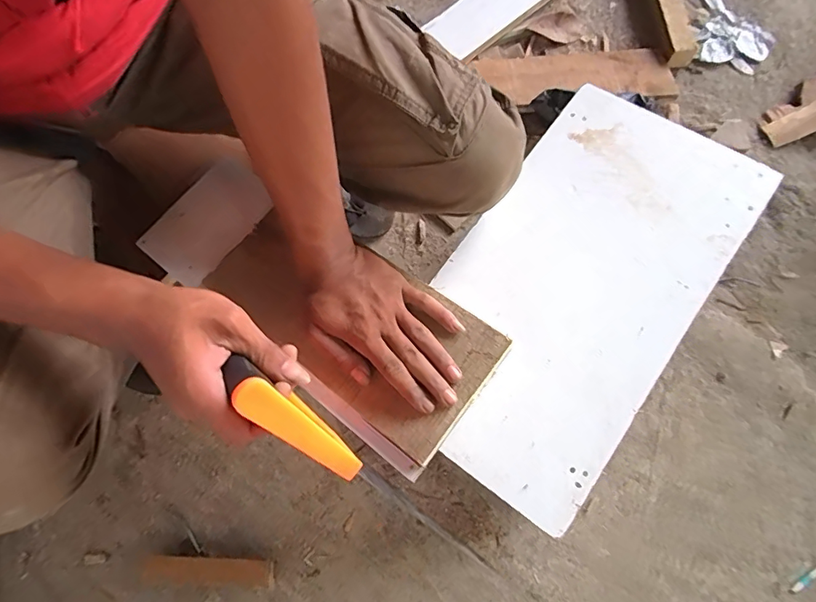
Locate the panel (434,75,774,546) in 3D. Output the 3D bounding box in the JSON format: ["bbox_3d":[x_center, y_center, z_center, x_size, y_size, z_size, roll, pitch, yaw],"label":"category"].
[{"bbox_3d":[0.162,-0.025,0.460,0.215,0.020,0.412,34,76,13],"label":"panel"}]

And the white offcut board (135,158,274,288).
[{"bbox_3d":[-0.227,-0.091,0.537,0.083,0.007,0.143,44,87,-1],"label":"white offcut board"}]

